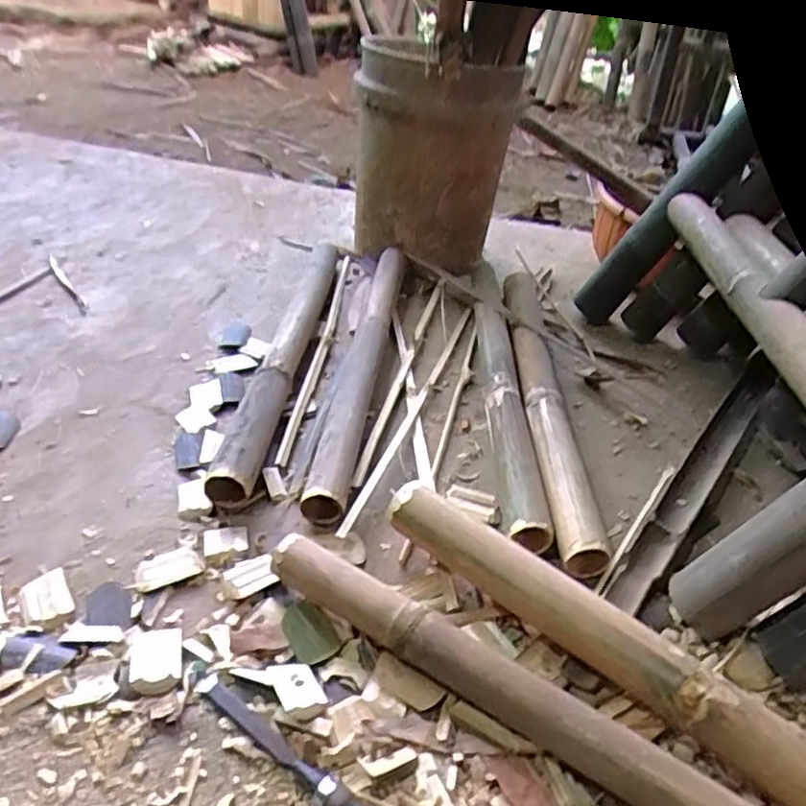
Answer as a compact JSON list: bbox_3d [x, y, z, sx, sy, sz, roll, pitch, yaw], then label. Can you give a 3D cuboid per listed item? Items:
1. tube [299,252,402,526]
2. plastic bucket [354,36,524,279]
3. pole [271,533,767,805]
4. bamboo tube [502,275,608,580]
[{"bbox_3d":[-0.058,-0.065,0.972,0.061,0.044,0.622,8,37,2],"label":"tube"},{"bbox_3d":[0.043,-0.443,1.241,0.277,0.362,0.245,5,37,-2],"label":"plastic bucket"},{"bbox_3d":[0.162,0.282,0.539,0.662,0.058,0.052,25,41,23],"label":"pole"},{"bbox_3d":[0.190,-0.017,0.946,0.062,0.055,0.611,4,37,-3],"label":"bamboo tube"}]

